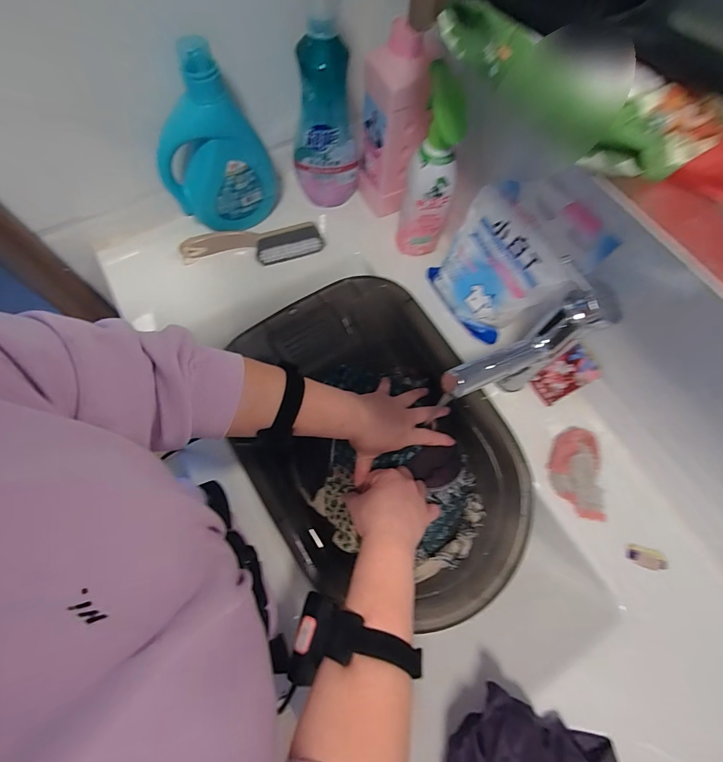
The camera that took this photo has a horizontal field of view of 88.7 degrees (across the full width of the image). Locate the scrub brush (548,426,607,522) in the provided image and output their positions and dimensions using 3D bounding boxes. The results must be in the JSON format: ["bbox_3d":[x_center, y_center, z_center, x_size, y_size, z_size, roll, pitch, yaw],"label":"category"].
[{"bbox_3d":[0.274,0.117,0.464,0.068,0.034,0.113,-9,69,-6],"label":"scrub brush"}]

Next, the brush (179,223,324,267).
[{"bbox_3d":[-0.171,-0.210,0.580,0.215,0.035,0.044,-10,69,-6],"label":"brush"}]

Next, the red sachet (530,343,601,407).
[{"bbox_3d":[0.268,-0.006,0.491,0.007,0.081,0.047,-11,65,-43],"label":"red sachet"}]

